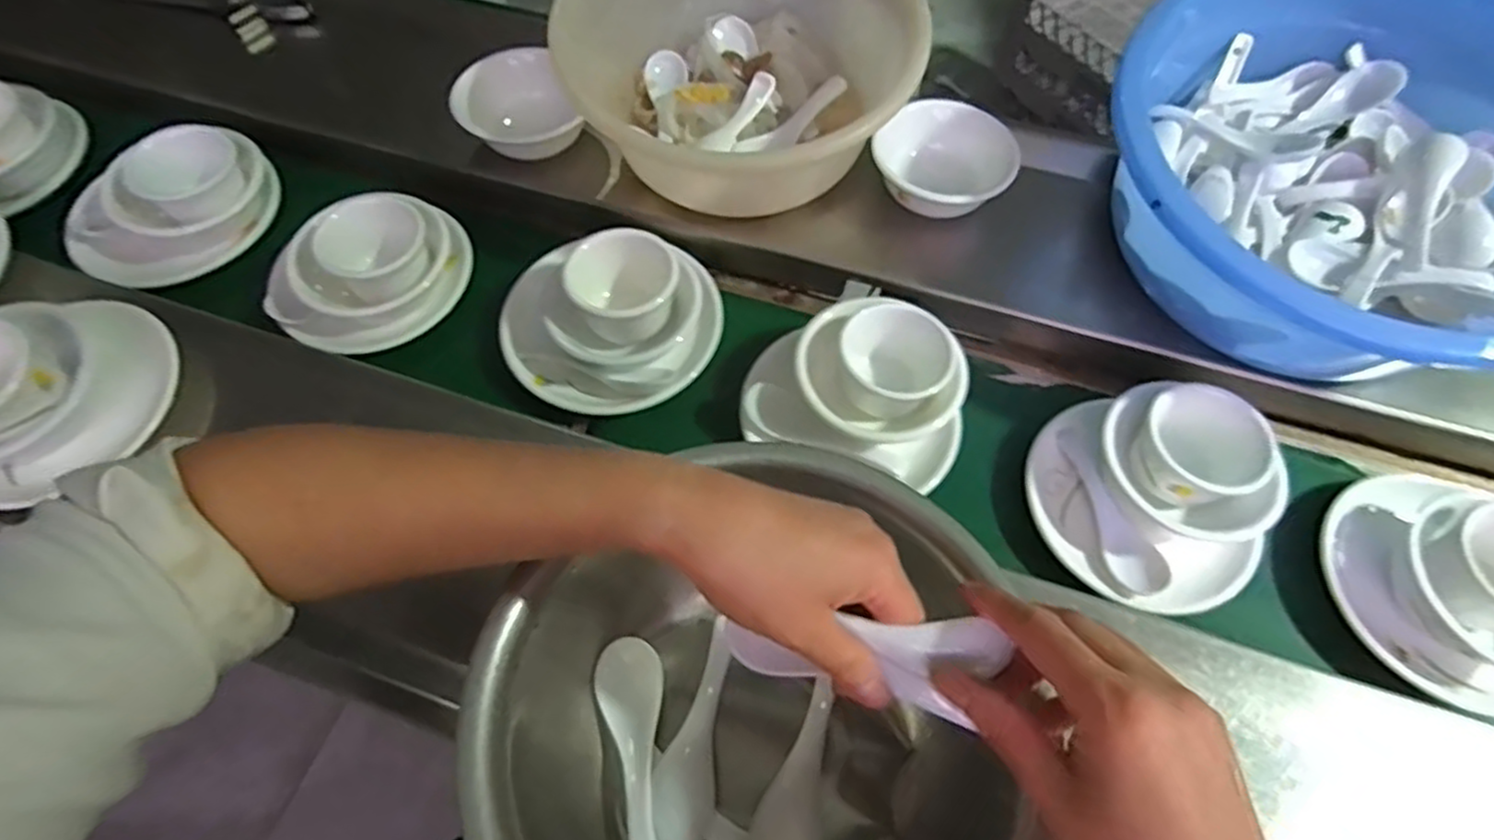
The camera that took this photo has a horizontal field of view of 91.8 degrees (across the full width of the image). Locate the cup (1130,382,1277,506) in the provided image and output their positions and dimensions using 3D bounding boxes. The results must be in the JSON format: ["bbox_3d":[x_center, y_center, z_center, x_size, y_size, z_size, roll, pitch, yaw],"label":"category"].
[{"bbox_3d":[0.292,0.020,0.471,0.074,0.043,0.069,1,62,-1],"label":"cup"}]

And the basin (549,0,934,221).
[{"bbox_3d":[0.011,-0.283,0.571,0.252,0.111,0.239,1,62,-1],"label":"basin"}]

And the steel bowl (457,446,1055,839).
[{"bbox_3d":[-0.006,0.143,0.349,0.218,0.106,0.230,1,62,-1],"label":"steel bowl"}]

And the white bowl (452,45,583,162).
[{"bbox_3d":[-0.189,-0.257,0.595,0.097,0.046,0.086,-19,64,-11],"label":"white bowl"}]

